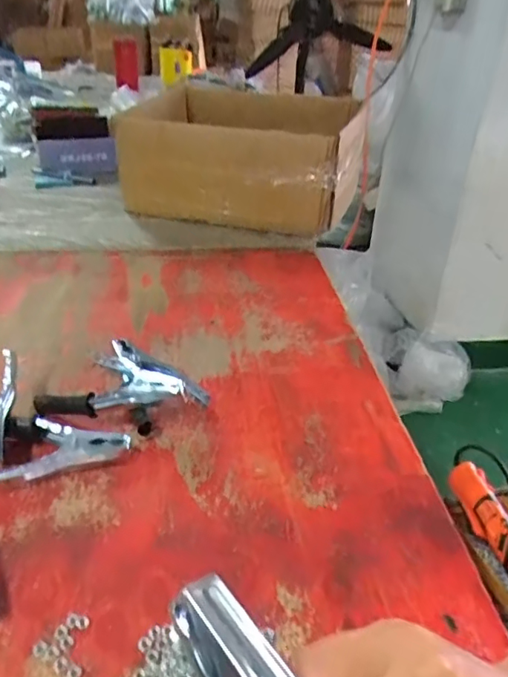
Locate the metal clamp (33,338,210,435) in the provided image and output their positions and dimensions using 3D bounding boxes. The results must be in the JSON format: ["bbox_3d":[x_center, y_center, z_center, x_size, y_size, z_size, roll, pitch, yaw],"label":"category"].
[{"bbox_3d":[-0.119,0.036,0.537,0.146,0.053,0.124,12,34,15],"label":"metal clamp"}]

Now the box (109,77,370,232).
[{"bbox_3d":[-0.022,-0.368,1.060,0.449,0.164,0.360,11,34,13],"label":"box"}]

